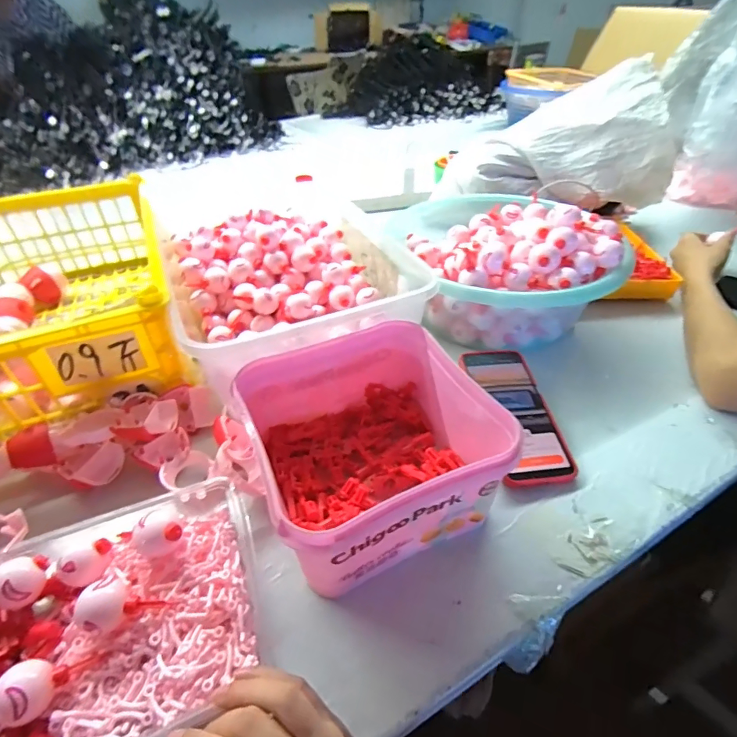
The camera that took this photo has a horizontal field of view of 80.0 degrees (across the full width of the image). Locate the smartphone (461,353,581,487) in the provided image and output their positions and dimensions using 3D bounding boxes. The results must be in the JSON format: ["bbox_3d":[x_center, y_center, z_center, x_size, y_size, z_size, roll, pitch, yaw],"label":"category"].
[{"bbox_3d":[0.154,0.044,0.466,0.073,0.009,0.164,-5,51,-8],"label":"smartphone"}]

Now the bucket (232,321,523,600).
[{"bbox_3d":[-0.001,0.070,0.394,0.188,0.107,0.192,-18,43,-19],"label":"bucket"}]

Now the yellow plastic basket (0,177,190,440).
[{"bbox_3d":[-0.453,-0.092,0.572,0.352,0.141,0.447,-17,42,-18],"label":"yellow plastic basket"}]

